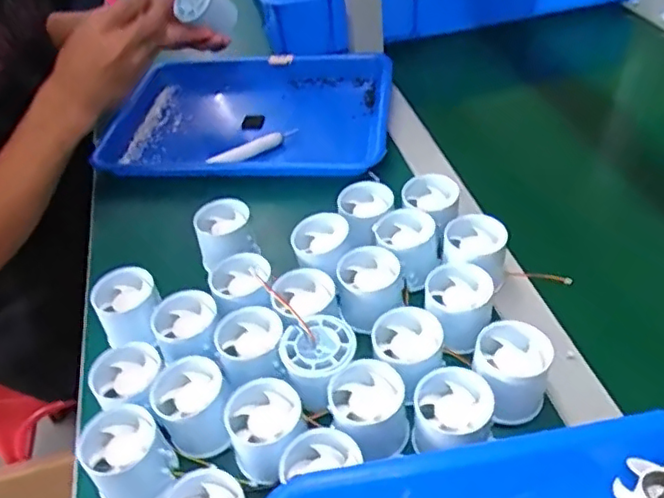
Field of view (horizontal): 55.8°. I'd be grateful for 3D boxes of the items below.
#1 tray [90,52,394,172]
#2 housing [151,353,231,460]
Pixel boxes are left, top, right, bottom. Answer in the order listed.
[{"bbox_3d":[-0.092,-0.170,0.781,0.324,0.048,0.245,5,43,12],"label":"tray"},{"bbox_3d":[-0.100,0.114,0.453,0.051,0.045,0.060,-14,43,-8],"label":"housing"}]

